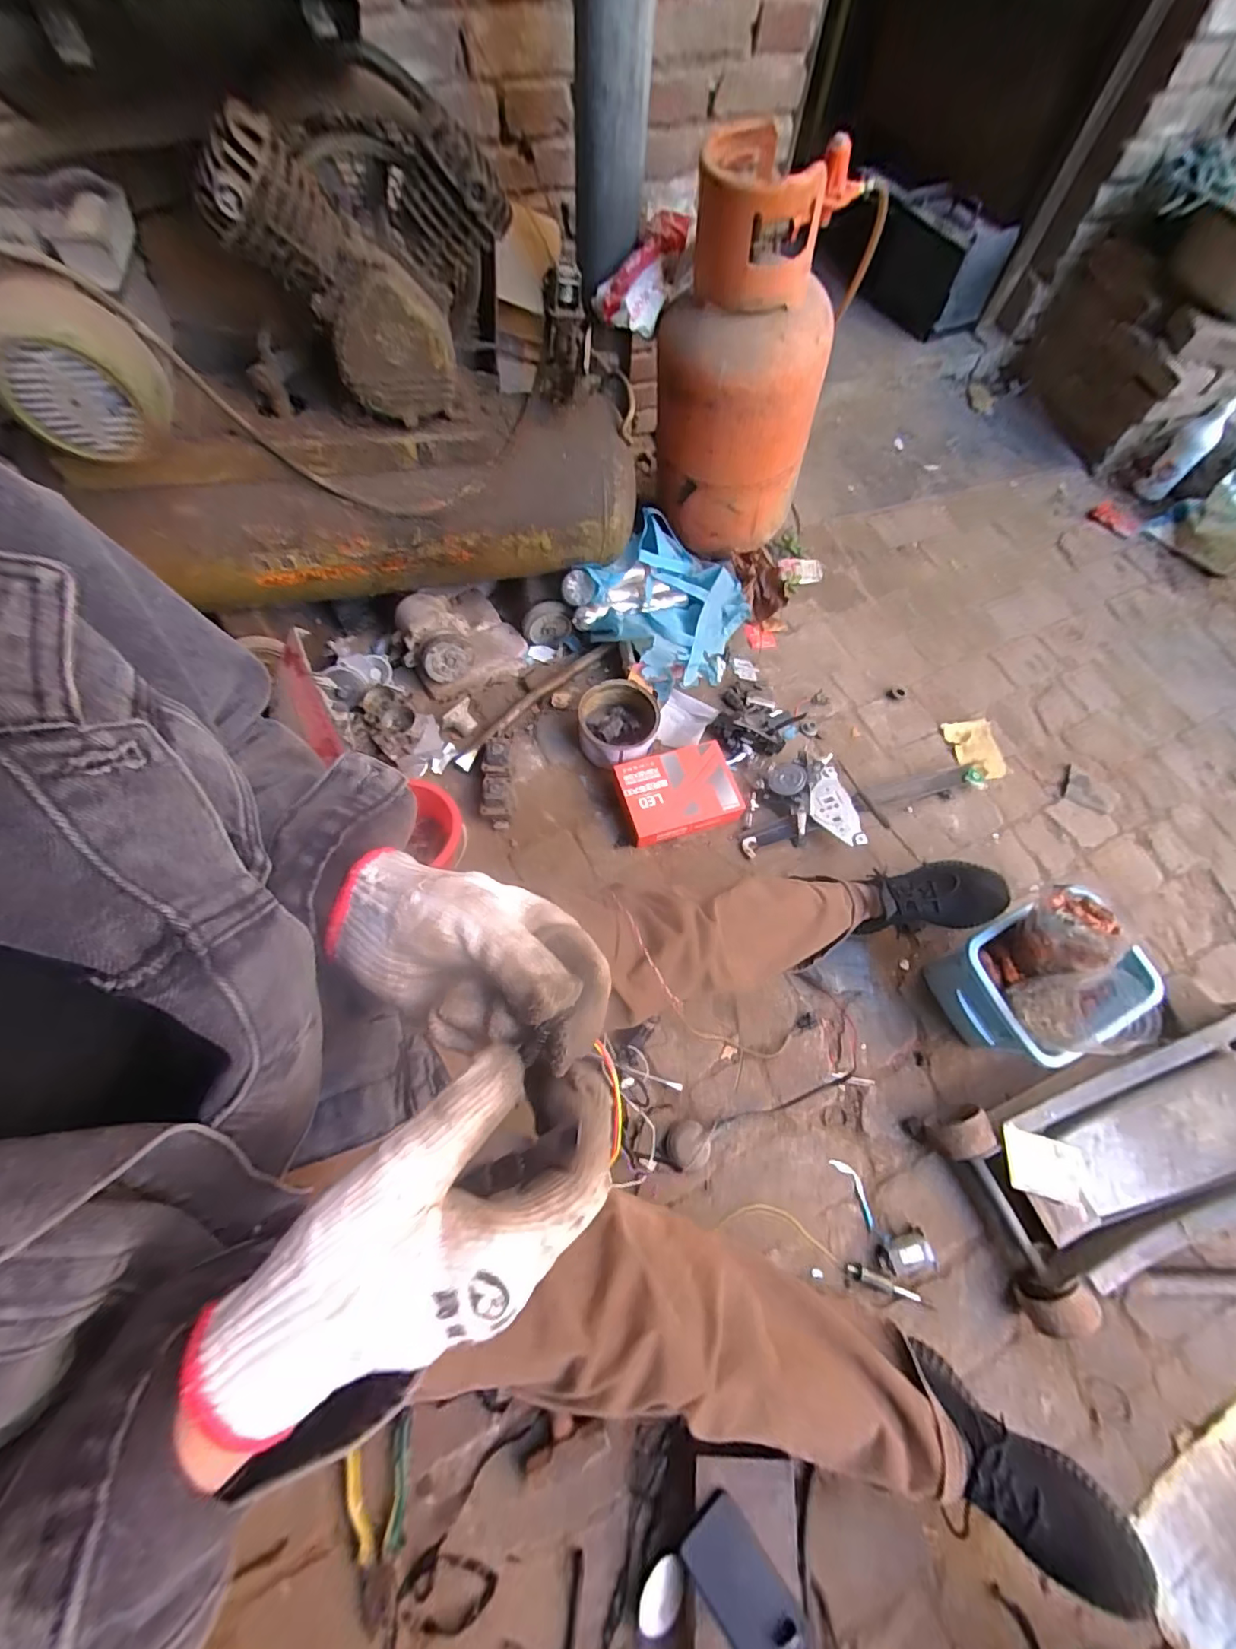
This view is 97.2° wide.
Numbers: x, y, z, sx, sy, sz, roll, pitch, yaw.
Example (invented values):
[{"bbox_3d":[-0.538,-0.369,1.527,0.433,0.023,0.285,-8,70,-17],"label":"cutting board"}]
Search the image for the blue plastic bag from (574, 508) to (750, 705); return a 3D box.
[{"bbox_3d":[0.109,-0.468,1.164,0.312,0.157,0.332,34,69,12],"label":"blue plastic bag"}]

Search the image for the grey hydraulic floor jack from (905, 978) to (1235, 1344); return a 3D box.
[{"bbox_3d":[0.756,0.434,0.766,0.566,0.155,0.249,-21,69,-11],"label":"grey hydraulic floor jack"}]

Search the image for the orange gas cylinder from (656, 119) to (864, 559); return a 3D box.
[{"bbox_3d":[0.231,-0.821,1.028,0.302,0.545,0.258,11,66,3],"label":"orange gas cylinder"}]

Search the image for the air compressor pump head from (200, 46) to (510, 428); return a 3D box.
[{"bbox_3d":[-0.313,-0.732,0.706,0.299,0.273,0.224,-17,68,-9],"label":"air compressor pump head"}]

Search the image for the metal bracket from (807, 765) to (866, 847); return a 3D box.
[{"bbox_3d":[0.399,-0.029,1.015,0.086,0.026,0.157,-15,68,-9],"label":"metal bracket"}]

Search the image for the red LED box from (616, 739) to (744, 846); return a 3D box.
[{"bbox_3d":[0.115,-0.060,1.022,0.216,0.054,0.157,-14,68,-8],"label":"red LED box"}]

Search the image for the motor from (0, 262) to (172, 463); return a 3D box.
[{"bbox_3d":[-0.624,-0.522,0.636,0.157,0.143,0.094,-17,68,-9],"label":"motor"}]

